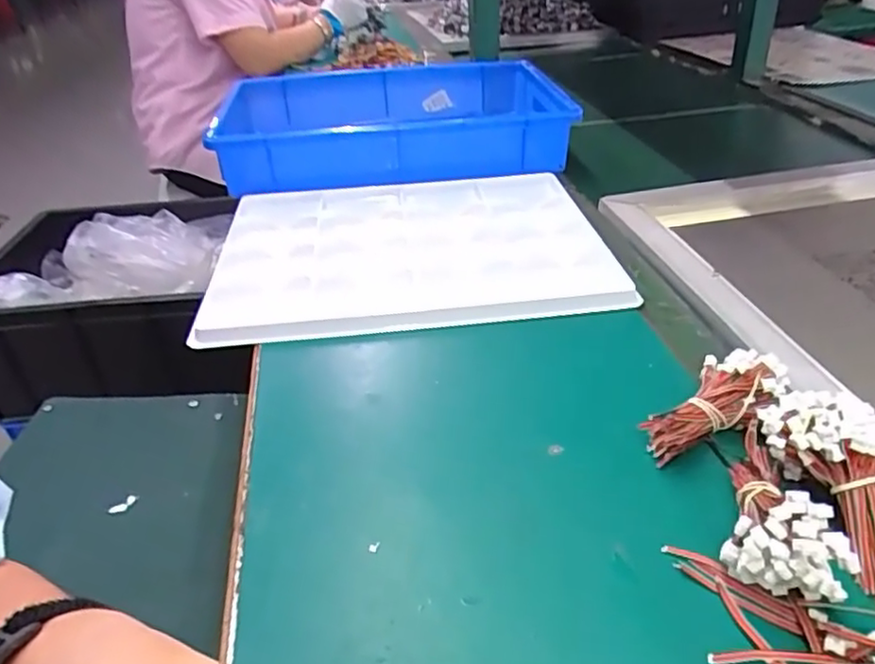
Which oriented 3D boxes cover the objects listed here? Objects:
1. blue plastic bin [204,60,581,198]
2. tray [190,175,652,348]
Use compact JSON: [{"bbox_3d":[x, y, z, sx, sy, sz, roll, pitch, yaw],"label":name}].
[{"bbox_3d":[-0.061,-0.287,0.863,0.452,0.075,0.332,-7,34,-4],"label":"blue plastic bin"},{"bbox_3d":[-0.027,-0.086,0.631,0.356,0.014,0.278,-4,34,-6],"label":"tray"}]

